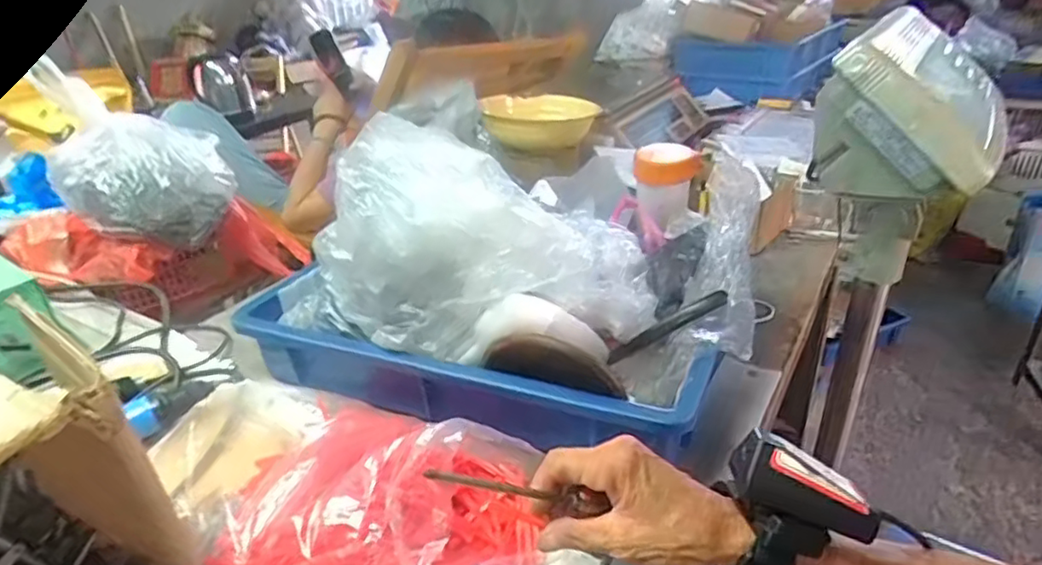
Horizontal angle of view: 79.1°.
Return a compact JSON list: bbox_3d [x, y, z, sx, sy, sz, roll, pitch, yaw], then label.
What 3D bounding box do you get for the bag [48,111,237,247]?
[{"bbox_3d":[-0.534,-0.149,0.903,0.217,0.151,0.158,-18,32,-24],"label":"bag"}]

